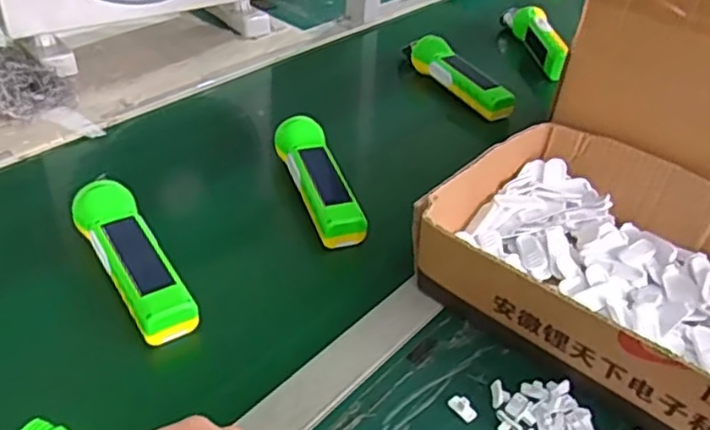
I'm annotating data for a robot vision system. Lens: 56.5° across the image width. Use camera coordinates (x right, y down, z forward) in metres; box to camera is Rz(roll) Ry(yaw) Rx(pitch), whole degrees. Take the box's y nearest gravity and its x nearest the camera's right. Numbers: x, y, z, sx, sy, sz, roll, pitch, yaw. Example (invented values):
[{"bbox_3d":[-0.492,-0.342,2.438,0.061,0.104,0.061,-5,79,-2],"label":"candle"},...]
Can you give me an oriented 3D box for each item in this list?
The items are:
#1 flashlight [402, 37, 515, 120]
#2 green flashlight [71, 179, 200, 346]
[{"bbox_3d":[0.134,-0.188,0.873,0.035,0.046,0.190,-19,43,-28],"label":"flashlight"},{"bbox_3d":[-0.182,0.033,0.540,0.048,0.043,0.161,-21,44,-30],"label":"green flashlight"}]

